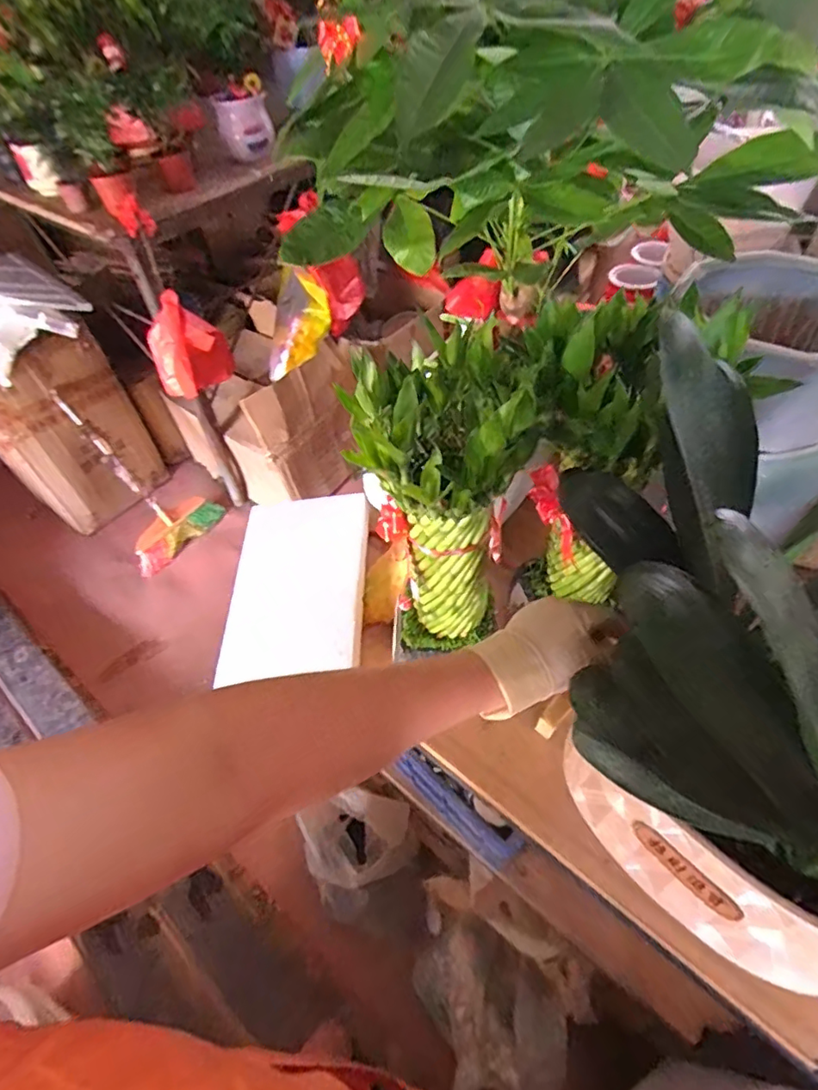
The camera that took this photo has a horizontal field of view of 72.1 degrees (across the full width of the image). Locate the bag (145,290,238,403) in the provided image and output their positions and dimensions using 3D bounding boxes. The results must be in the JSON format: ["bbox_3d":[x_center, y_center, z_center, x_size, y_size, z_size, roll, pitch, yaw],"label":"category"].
[{"bbox_3d":[-0.636,-0.568,1.629,0.212,0.293,0.195,-22,50,-14],"label":"bag"}]

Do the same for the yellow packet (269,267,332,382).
[{"bbox_3d":[-0.339,-0.673,1.754,0.164,0.376,0.080,14,47,-15],"label":"yellow packet"}]

